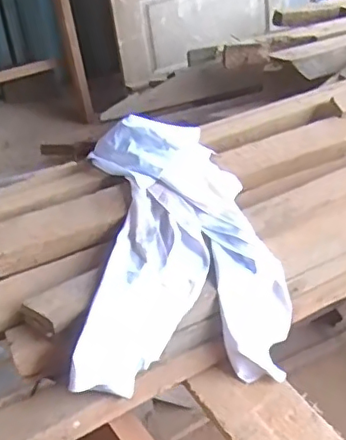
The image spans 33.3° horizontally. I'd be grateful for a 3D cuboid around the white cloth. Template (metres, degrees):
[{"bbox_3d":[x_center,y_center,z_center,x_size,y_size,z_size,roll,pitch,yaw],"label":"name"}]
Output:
[{"bbox_3d":[0.003,0.035,0.819,0.278,0.155,0.416,-7,40,-3],"label":"white cloth"}]

